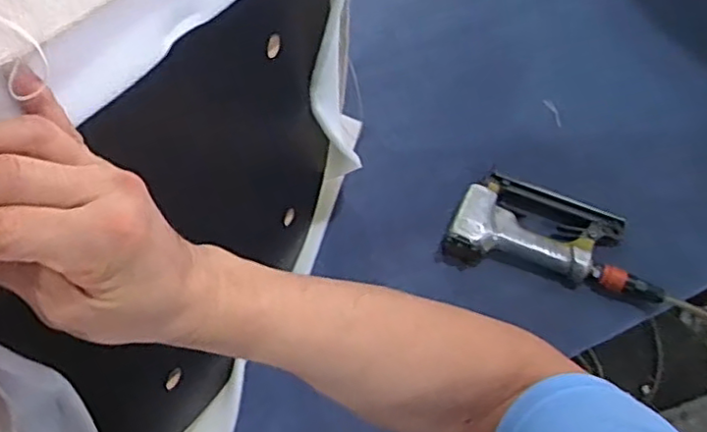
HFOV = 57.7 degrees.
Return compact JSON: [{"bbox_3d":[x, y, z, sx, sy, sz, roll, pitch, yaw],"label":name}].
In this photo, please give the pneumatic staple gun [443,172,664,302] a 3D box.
[{"bbox_3d":[0.247,0.021,0.796,0.258,0.044,0.125,13,62,8],"label":"pneumatic staple gun"}]

